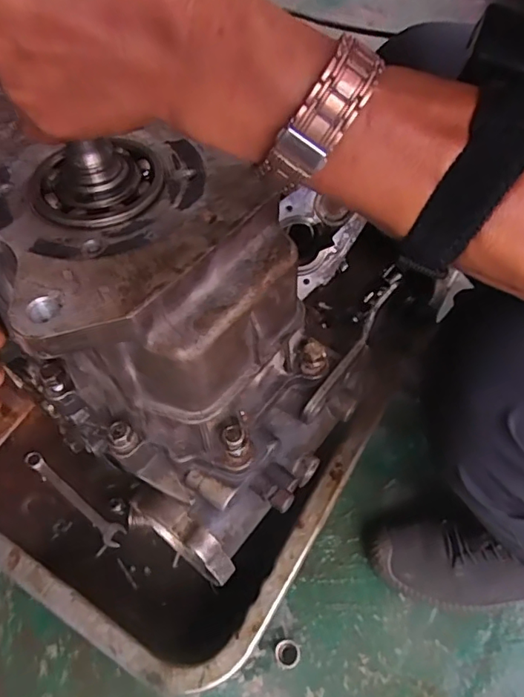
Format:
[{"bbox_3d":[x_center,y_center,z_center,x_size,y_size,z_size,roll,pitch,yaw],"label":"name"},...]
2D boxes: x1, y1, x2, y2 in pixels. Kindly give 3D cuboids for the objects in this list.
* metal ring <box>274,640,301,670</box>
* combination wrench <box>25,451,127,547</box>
[{"bbox_3d":[0.027,0.305,0.525,0.024,0.043,0.025,-17,59,-6],"label":"metal ring"},{"bbox_3d":[-0.229,0.181,0.639,0.169,0.010,0.024,32,66,21],"label":"combination wrench"}]

